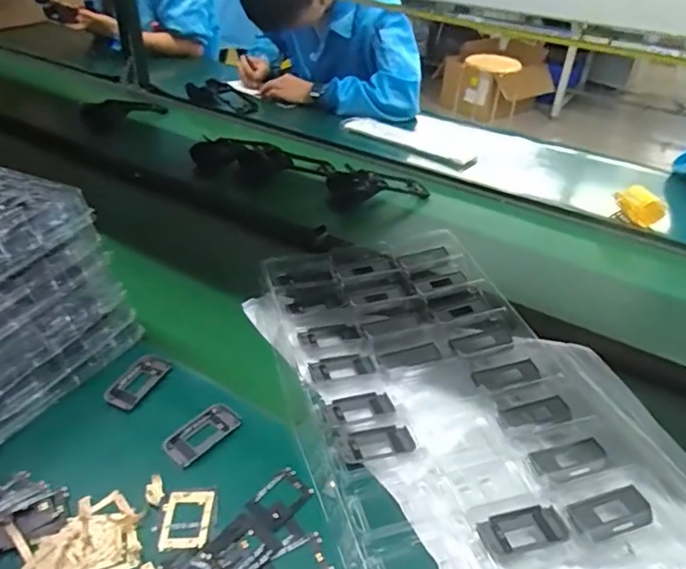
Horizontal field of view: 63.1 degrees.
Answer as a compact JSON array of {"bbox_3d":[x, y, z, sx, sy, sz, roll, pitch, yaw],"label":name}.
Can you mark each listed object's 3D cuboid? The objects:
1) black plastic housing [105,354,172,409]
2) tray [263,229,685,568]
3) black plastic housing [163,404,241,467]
[{"bbox_3d":[-0.224,0.105,0.614,0.038,0.006,0.074,17,39,19],"label":"black plastic housing"},{"bbox_3d":[0.102,0.103,0.632,0.303,0.024,0.505,-8,38,-14],"label":"tray"},{"bbox_3d":[-0.141,0.149,0.561,0.037,0.006,0.074,30,44,31],"label":"black plastic housing"}]

